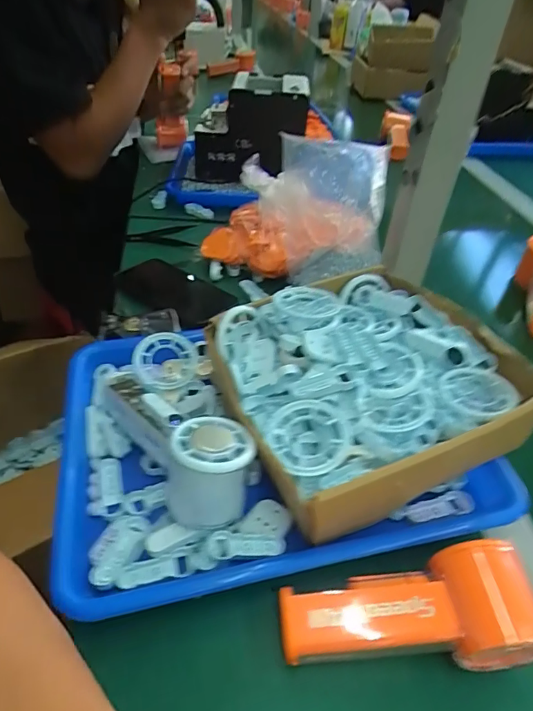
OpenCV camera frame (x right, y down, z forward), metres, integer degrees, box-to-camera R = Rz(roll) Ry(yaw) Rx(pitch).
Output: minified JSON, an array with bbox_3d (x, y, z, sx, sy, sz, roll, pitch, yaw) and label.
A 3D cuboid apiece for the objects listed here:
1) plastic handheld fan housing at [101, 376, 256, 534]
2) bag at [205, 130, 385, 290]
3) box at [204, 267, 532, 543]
[{"bbox_3d":[-0.069,0.056,0.359,0.063,0.063,0.154,-24,49,-27],"label":"plastic handheld fan housing"},{"bbox_3d":[0.036,-0.175,0.566,0.205,0.137,0.104,8,42,4],"label":"bag"},{"bbox_3d":[0.080,0.026,0.384,0.213,0.080,0.202,-15,45,-20],"label":"box"}]

